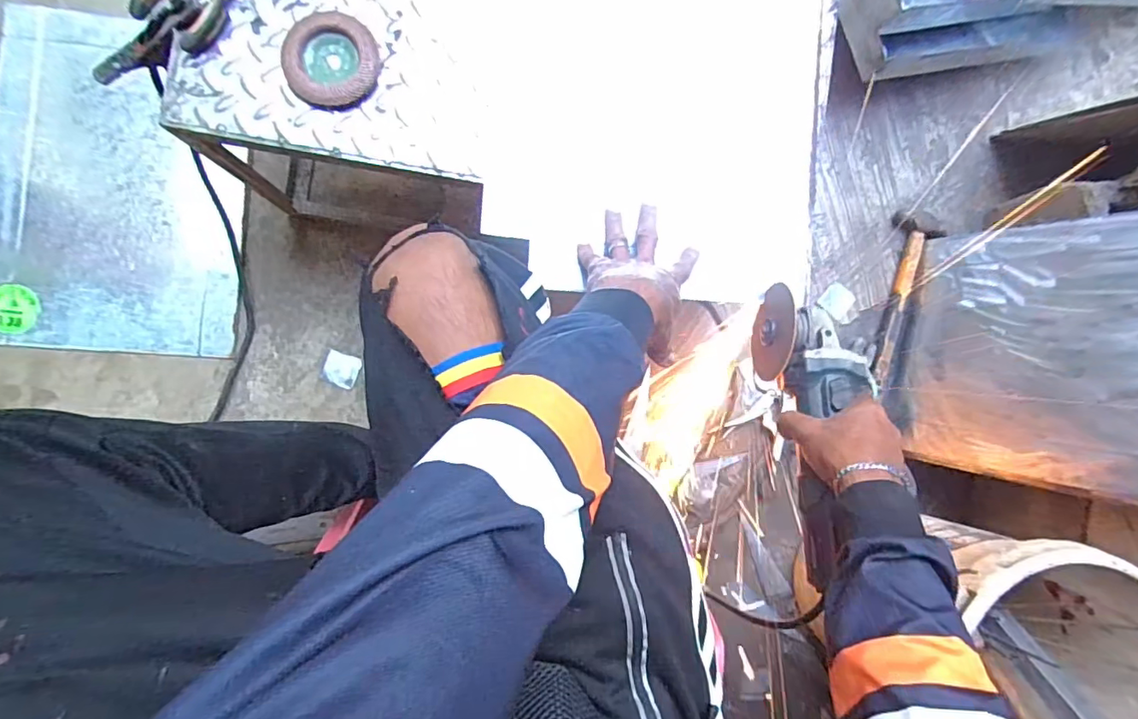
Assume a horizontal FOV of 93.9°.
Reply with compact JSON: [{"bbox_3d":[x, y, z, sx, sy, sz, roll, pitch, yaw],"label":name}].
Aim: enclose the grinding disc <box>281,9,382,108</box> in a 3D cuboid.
[{"bbox_3d":[-0.241,-0.305,0.533,0.089,0.010,0.099,-29,92,-3],"label":"grinding disc"}]

